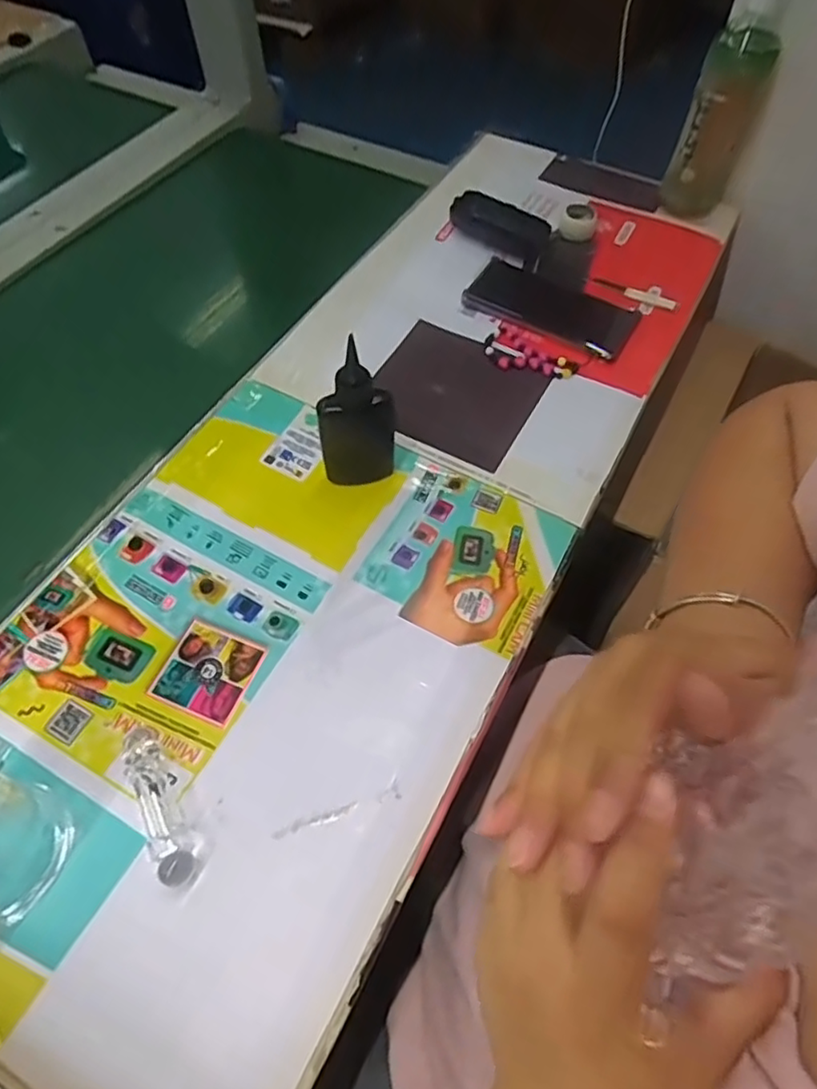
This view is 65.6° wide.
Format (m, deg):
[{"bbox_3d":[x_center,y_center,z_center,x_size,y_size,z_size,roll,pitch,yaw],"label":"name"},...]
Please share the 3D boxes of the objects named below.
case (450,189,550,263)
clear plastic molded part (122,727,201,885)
[{"bbox_3d":[0.098,-0.342,0.671,0.104,0.025,0.044,34,64,18],"label":"case"},{"bbox_3d":[-0.154,0.156,0.387,0.024,0.019,0.099,-27,63,-16],"label":"clear plastic molded part"}]

